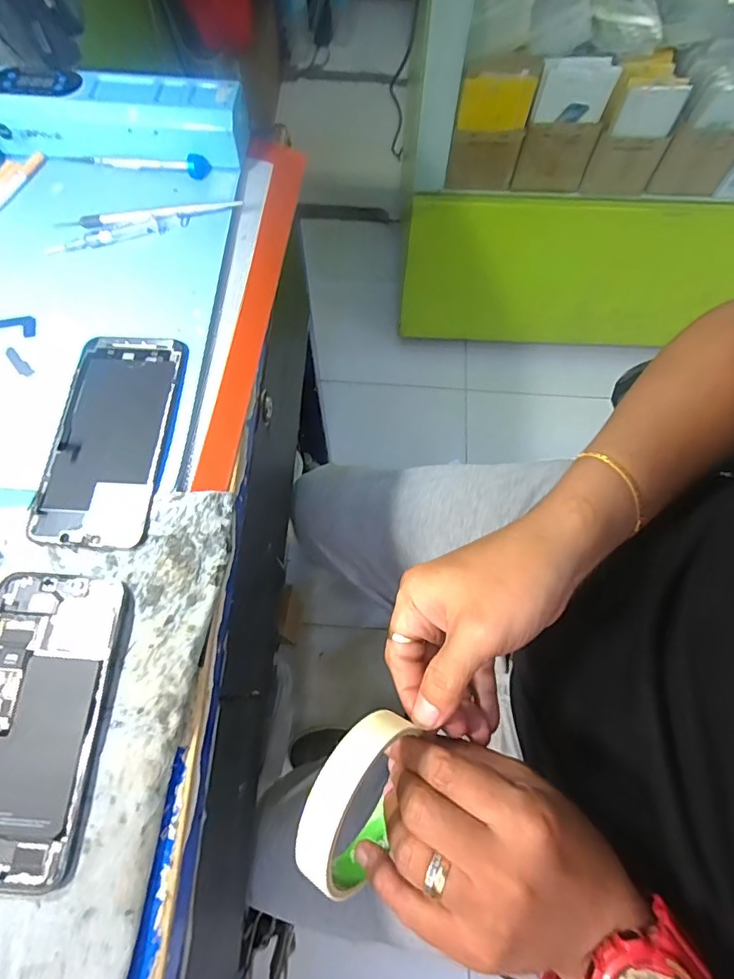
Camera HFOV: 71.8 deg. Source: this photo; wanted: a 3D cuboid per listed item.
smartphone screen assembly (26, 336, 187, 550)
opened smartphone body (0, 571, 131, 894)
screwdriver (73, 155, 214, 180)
[{"bbox_3d":[-0.174,-0.038,0.347,0.075,0.005,0.156,3,69,0],"label":"smartphone screen assembly"},{"bbox_3d":[-0.190,0.129,0.286,0.081,0.008,0.159,5,69,1],"label":"opened smartphone body"},{"bbox_3d":[-0.188,-0.275,0.426,0.110,0.013,0.014,8,69,2],"label":"screwdriver"}]

